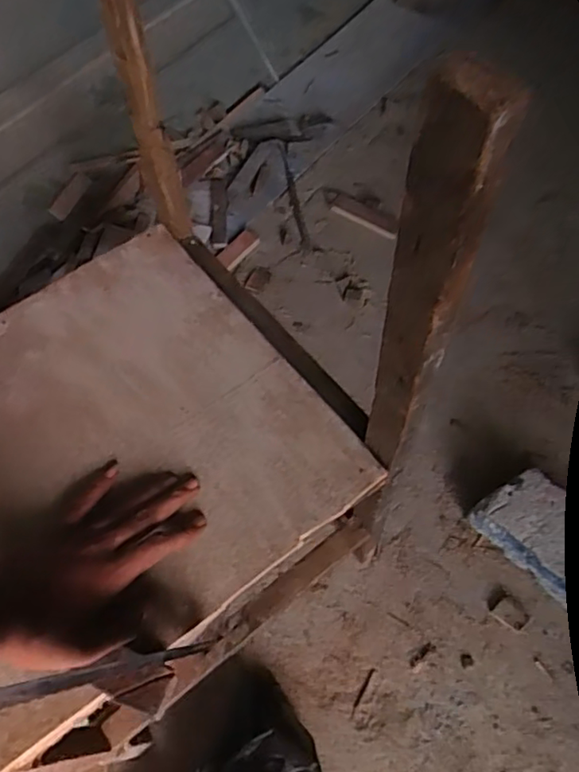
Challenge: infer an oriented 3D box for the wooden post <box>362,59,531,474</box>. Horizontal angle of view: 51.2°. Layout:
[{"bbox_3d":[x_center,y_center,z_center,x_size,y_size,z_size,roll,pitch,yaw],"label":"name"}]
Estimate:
[{"bbox_3d":[0.070,-0.024,0.351,0.039,0.337,0.030,16,61,10],"label":"wooden post"}]

